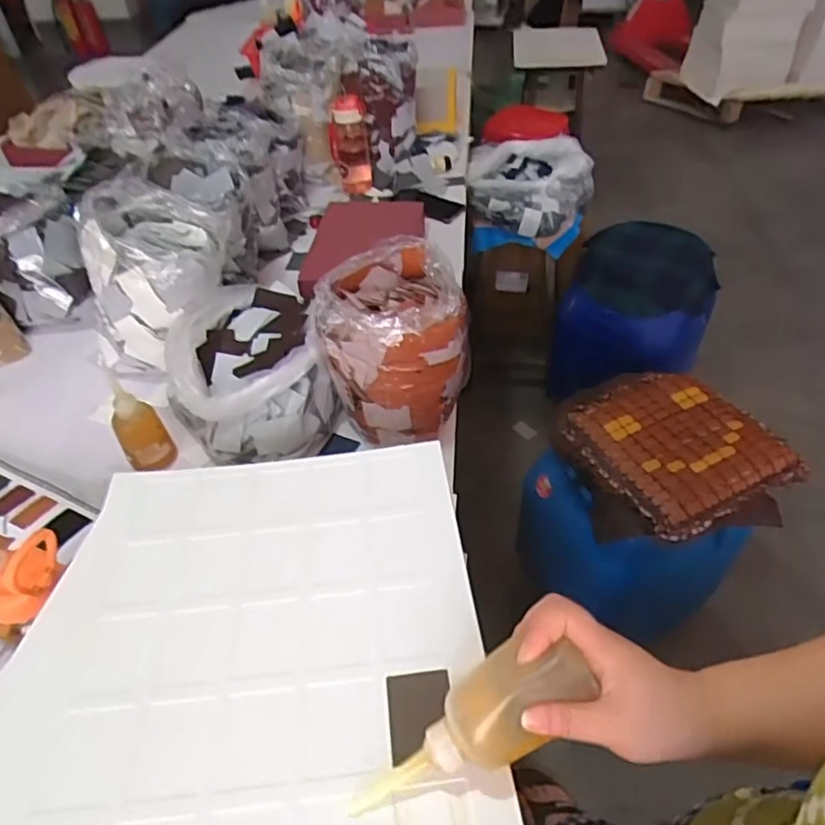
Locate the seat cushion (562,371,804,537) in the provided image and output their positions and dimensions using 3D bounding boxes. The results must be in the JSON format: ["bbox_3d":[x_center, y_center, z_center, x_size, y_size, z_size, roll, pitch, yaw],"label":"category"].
[{"bbox_3d":[0.444,0.041,1.045,0.289,0.038,0.310,-23,49,-17],"label":"seat cushion"}]

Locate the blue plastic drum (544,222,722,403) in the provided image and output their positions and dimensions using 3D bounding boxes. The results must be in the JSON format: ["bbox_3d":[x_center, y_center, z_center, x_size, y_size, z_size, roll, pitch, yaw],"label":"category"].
[{"bbox_3d":[0.569,-0.207,1.646,0.306,0.507,0.292,-2,46,2],"label":"blue plastic drum"}]

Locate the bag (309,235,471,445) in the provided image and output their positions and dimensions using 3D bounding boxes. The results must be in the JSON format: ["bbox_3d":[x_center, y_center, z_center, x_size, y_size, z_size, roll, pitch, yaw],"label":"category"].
[{"bbox_3d":[-0.030,-0.095,0.858,0.194,0.204,0.198,-18,47,-13],"label":"bag"}]

